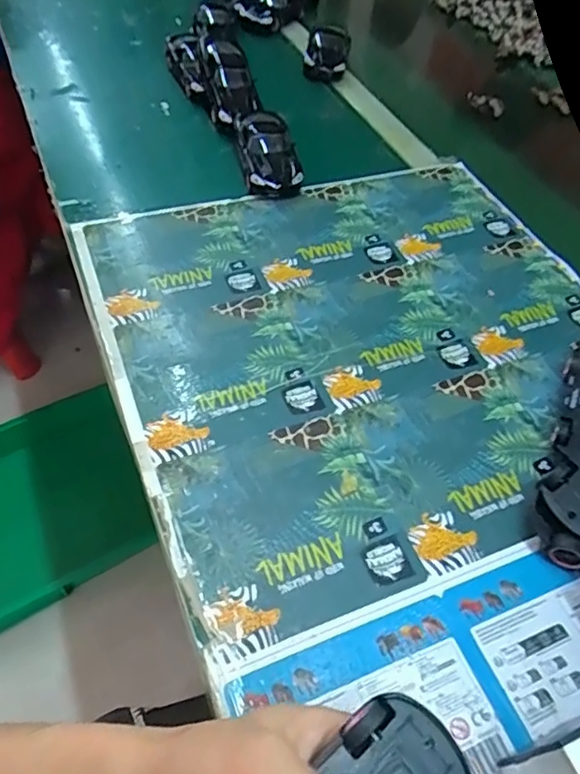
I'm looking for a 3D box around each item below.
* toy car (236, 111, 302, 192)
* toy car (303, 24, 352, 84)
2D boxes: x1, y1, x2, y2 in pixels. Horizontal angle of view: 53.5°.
[{"bbox_3d":[-0.026,-0.259,0.634,0.061,0.034,0.114,-4,53,-8],"label":"toy car"},{"bbox_3d":[0.055,-0.469,0.807,0.060,0.038,0.112,11,52,3],"label":"toy car"}]

